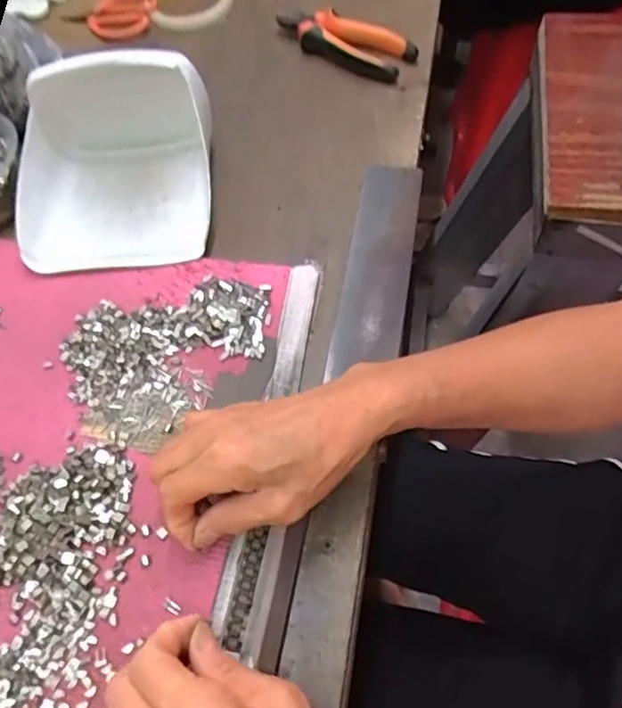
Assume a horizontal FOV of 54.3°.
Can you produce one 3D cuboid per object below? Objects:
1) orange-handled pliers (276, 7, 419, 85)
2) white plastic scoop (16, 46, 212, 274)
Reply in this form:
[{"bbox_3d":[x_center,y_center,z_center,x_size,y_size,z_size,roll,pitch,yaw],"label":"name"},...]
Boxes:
[{"bbox_3d":[0.030,-0.313,0.607,0.147,0.028,0.040,25,64,19],"label":"orange-handled pliers"},{"bbox_3d":[-0.162,-0.161,0.494,0.153,0.072,0.173,-7,59,1],"label":"white plastic scoop"}]

